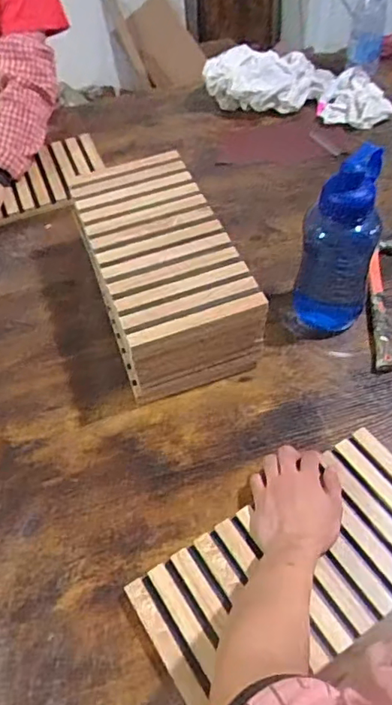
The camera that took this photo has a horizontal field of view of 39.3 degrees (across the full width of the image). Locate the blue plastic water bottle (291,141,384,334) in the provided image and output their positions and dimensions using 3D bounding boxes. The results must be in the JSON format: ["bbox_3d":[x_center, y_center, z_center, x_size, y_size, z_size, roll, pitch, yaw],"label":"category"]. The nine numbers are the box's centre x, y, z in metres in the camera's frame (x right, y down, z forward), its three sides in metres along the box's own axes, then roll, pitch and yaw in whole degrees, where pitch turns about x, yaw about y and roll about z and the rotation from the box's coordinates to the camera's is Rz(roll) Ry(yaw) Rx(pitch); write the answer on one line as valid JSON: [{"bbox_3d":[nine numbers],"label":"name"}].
[{"bbox_3d":[0.202,-0.145,0.775,0.098,0.266,0.092,14,56,14],"label":"blue plastic water bottle"}]

